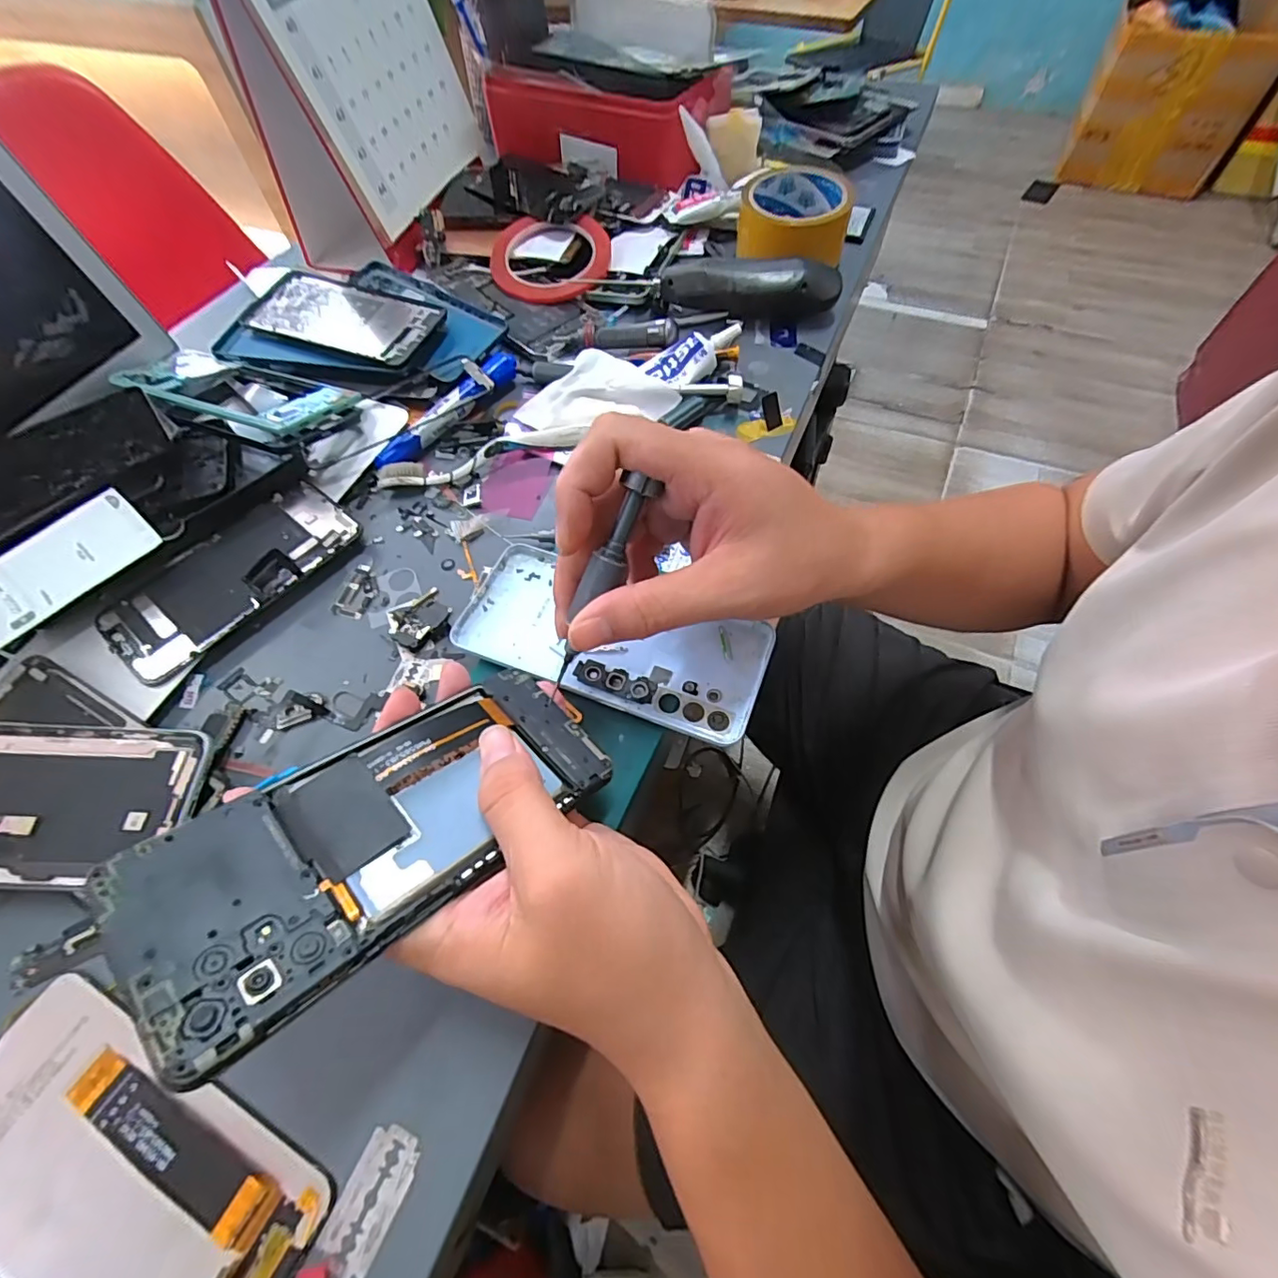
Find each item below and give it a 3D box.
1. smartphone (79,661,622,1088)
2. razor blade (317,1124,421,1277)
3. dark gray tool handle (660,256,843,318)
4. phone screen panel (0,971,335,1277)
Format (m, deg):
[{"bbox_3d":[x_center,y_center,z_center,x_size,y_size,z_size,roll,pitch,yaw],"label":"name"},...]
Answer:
[{"bbox_3d":[-0.086,0.062,0.200,0.074,0.010,0.156,39,45,20],"label":"smartphone"},{"bbox_3d":[-0.100,0.208,0.206,0.022,0.004,0.041,20,62,11],"label":"razor blade"},{"bbox_3d":[0.091,-0.285,0.453,0.141,0.044,0.025,0,60,3],"label":"dark gray tool handle"},{"bbox_3d":[-0.198,0.204,0.206,0.155,0.008,0.077,21,59,14],"label":"phone screen panel"}]

